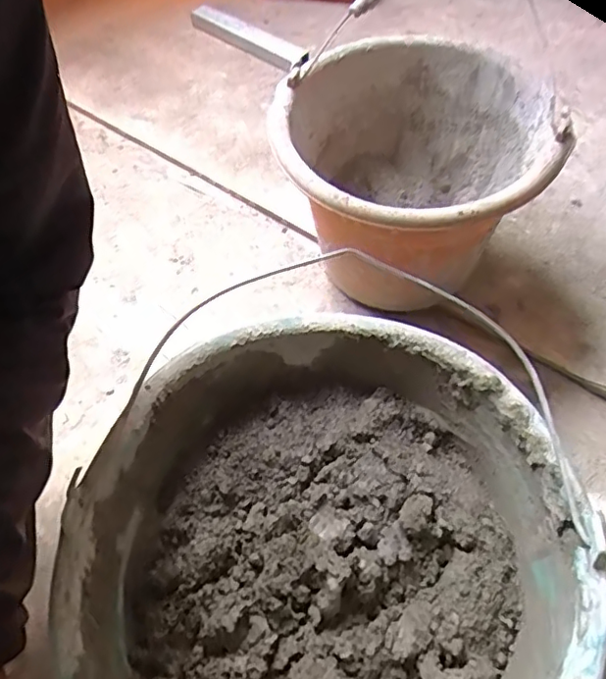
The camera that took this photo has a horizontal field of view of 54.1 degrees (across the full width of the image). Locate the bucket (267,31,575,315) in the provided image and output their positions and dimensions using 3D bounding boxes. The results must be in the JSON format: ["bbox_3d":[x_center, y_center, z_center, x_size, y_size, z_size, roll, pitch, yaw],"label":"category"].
[{"bbox_3d":[0.093,-0.135,0.561,0.226,0.187,0.256,3,54,3],"label":"bucket"}]

